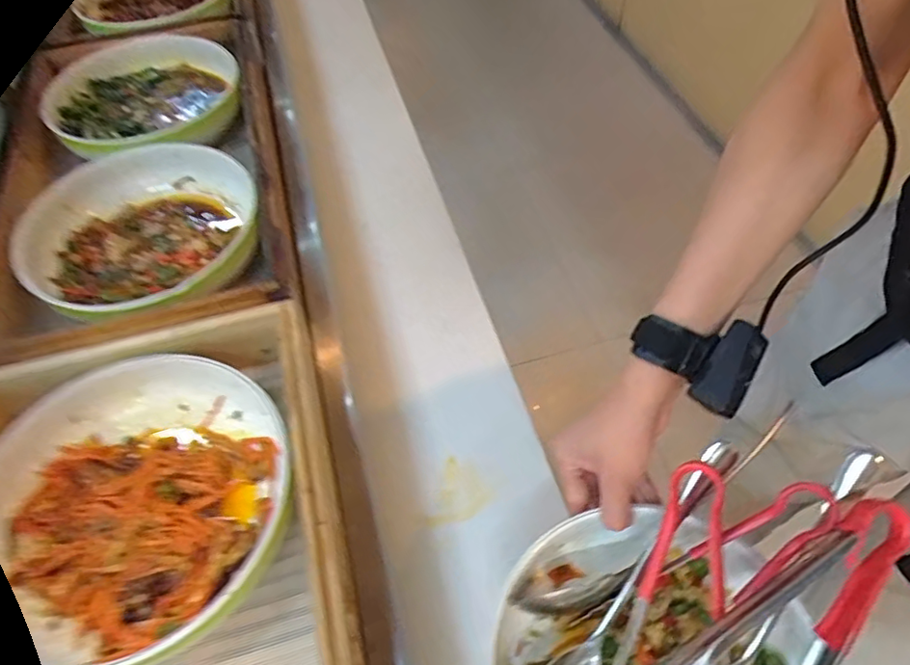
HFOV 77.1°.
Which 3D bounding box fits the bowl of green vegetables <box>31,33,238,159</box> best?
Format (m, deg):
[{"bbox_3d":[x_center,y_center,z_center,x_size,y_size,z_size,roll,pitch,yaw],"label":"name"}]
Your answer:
[{"bbox_3d":[-0.423,-0.321,0.776,0.227,0.067,0.273,-33,61,-21],"label":"bowl of green vegetables"}]

